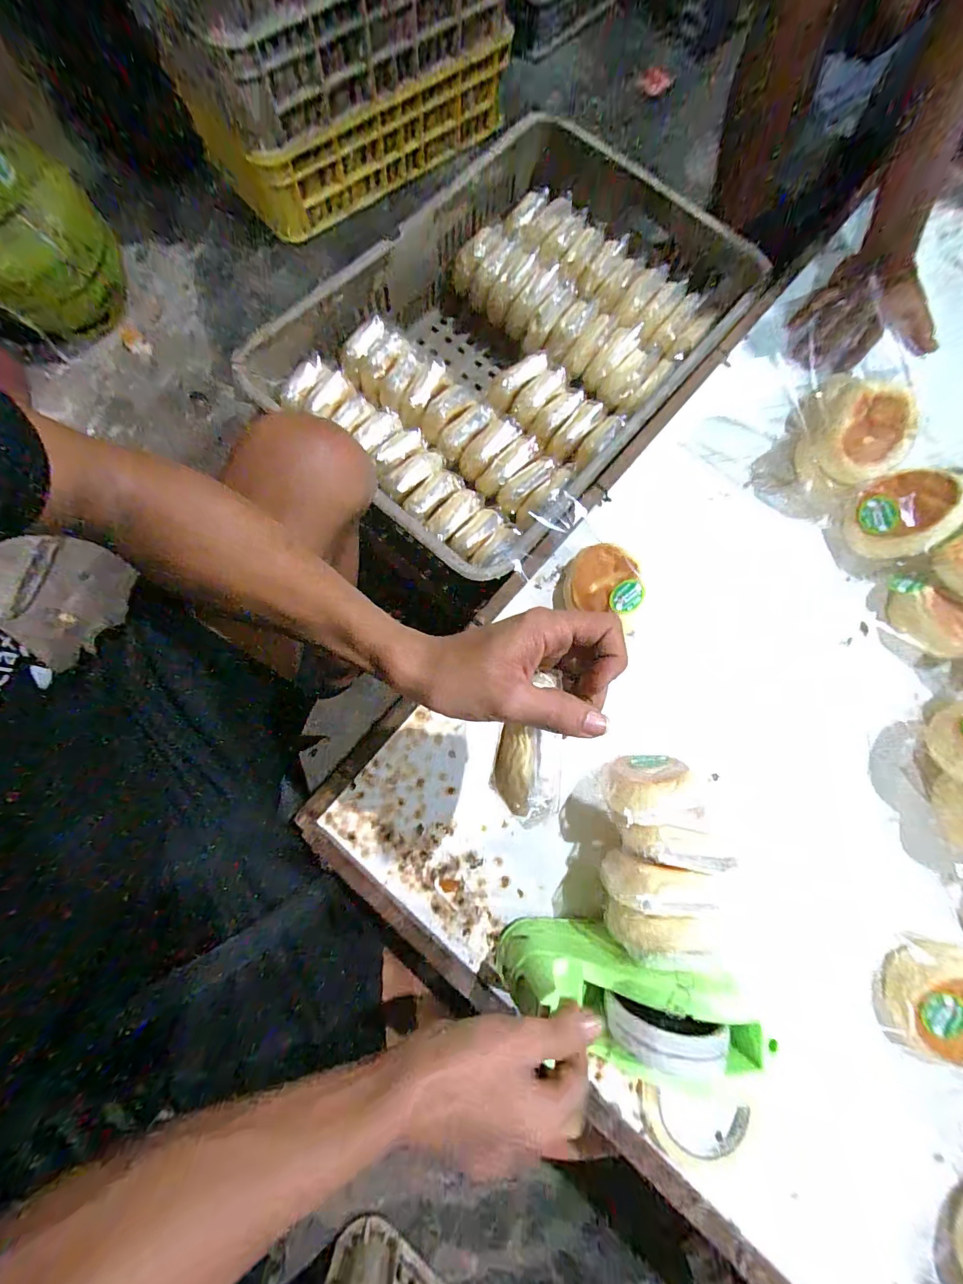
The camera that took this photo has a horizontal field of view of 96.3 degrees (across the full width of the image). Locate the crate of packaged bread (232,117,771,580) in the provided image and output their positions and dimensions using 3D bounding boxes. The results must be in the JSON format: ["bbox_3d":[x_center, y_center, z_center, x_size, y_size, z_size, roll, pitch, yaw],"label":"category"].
[{"bbox_3d":[0.032,-0.413,0.609,0.477,0.153,0.598,39,79,6],"label":"crate of packaged bread"}]

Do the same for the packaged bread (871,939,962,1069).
[{"bbox_3d":[0.406,0.324,0.383,0.082,0.044,0.101,14,80,2],"label":"packaged bread"}]

